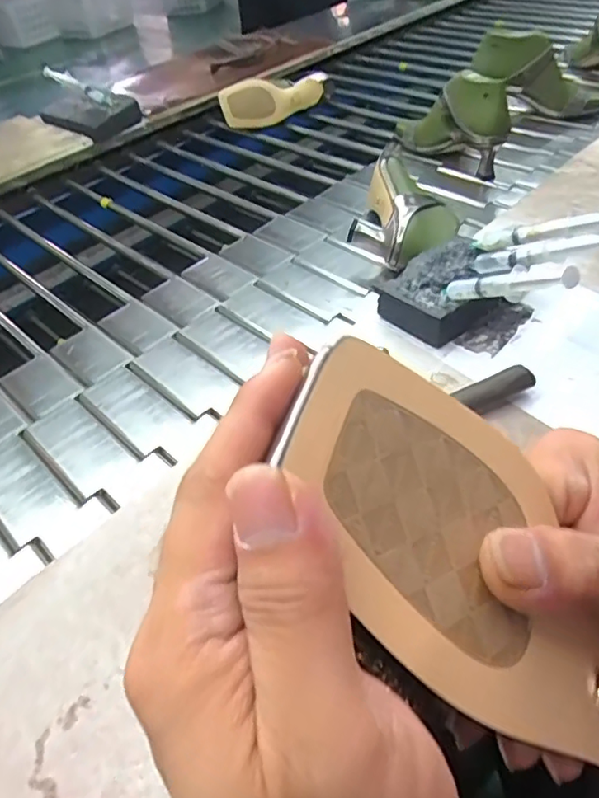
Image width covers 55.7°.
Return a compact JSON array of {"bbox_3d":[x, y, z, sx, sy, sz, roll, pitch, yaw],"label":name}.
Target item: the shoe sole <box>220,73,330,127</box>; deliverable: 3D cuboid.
[{"bbox_3d":[-0.039,-0.553,1.051,0.213,0.079,0.052,-22,46,-13],"label":"shoe sole"}]

